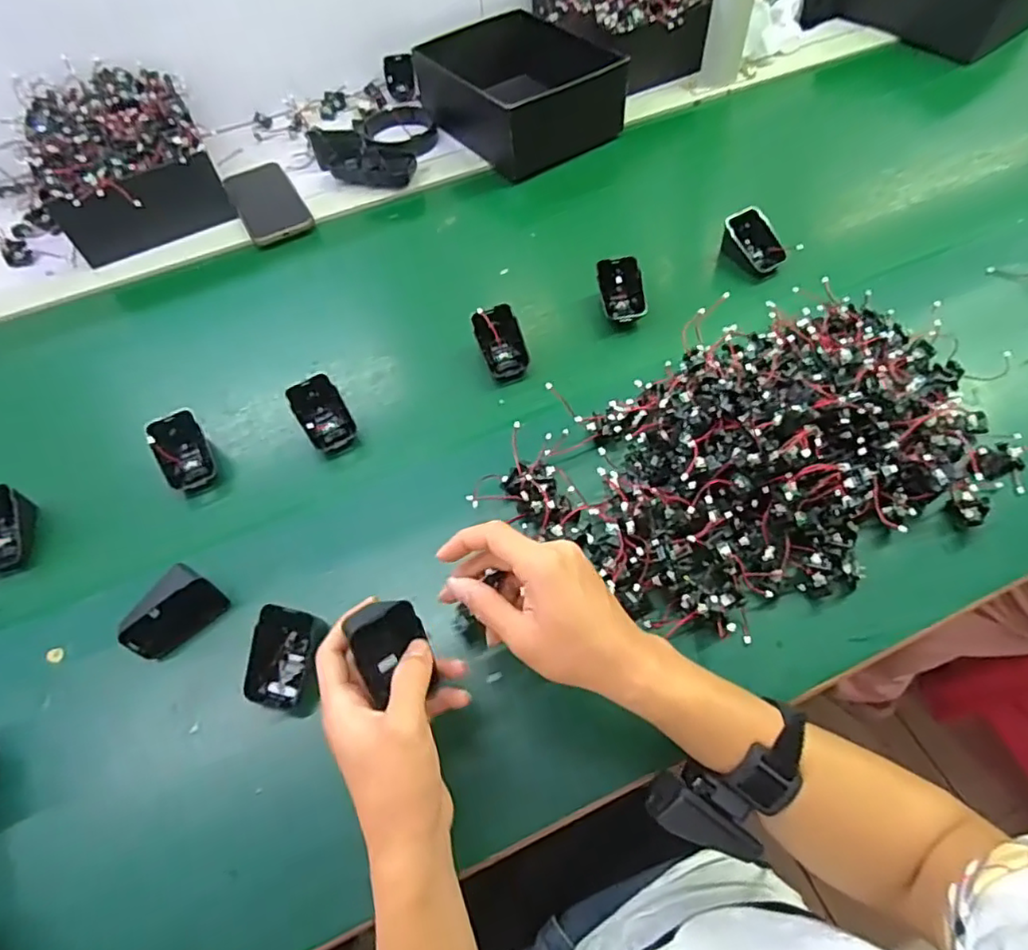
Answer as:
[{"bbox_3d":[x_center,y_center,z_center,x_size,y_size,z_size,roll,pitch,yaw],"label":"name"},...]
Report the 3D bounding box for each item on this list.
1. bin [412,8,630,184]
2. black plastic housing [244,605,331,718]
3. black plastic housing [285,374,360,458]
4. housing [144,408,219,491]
[{"bbox_3d":[0.020,-0.512,0.800,0.223,0.091,0.251,-29,61,-13],"label":"bin"},{"bbox_3d":[-0.165,0.132,0.435,0.044,0.044,0.069,9,60,10],"label":"black plastic housing"},{"bbox_3d":[-0.172,-0.053,0.550,0.042,0.041,0.061,-31,61,-14],"label":"black plastic housing"},{"bbox_3d":[-0.293,-0.020,0.535,0.045,0.041,0.061,-25,60,-11],"label":"housing"}]

